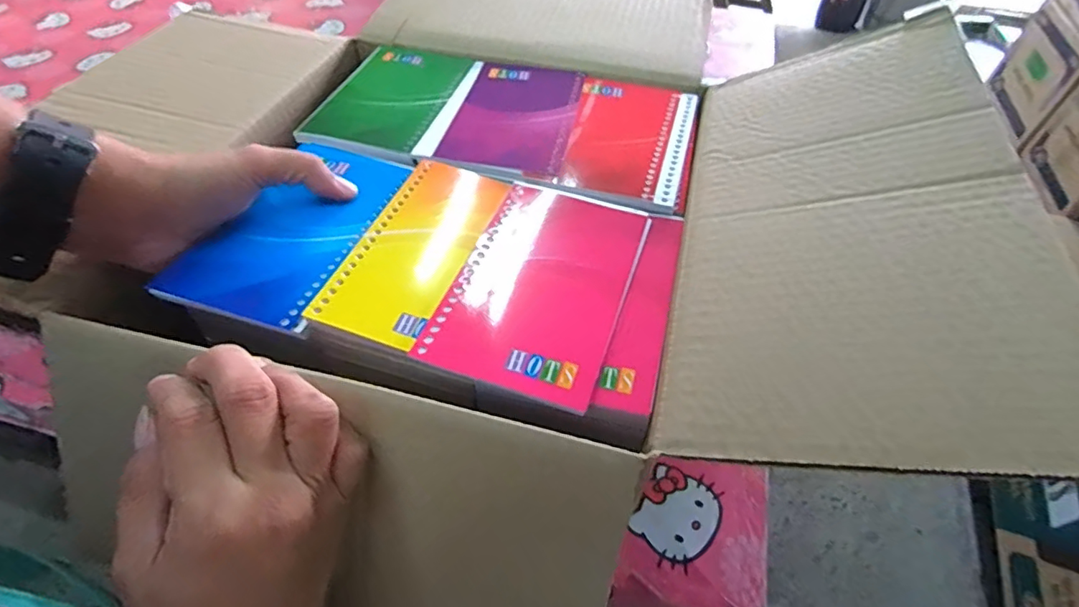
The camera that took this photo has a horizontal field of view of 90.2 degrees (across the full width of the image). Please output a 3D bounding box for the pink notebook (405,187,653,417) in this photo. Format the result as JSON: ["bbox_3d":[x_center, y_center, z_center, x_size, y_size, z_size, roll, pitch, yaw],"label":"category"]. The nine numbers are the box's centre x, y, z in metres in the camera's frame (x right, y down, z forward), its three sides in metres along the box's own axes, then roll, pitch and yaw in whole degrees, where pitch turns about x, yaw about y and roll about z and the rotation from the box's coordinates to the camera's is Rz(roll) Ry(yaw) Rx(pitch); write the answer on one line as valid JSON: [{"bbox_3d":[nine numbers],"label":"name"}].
[{"bbox_3d":[0.003,-0.012,0.267,0.077,0.007,0.129,16,52,12],"label":"pink notebook"}]

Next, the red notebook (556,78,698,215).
[{"bbox_3d":[0.060,-0.107,0.350,0.079,0.008,0.134,9,50,7],"label":"red notebook"}]

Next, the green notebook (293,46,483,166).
[{"bbox_3d":[-0.100,-0.144,0.379,0.092,0.006,0.136,9,50,7],"label":"green notebook"}]

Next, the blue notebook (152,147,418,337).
[{"bbox_3d":[-0.130,-0.042,0.291,0.079,0.006,0.126,13,51,10],"label":"blue notebook"}]

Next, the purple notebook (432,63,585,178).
[{"bbox_3d":[-0.015,-0.131,0.368,0.076,0.004,0.125,9,50,7],"label":"purple notebook"}]

